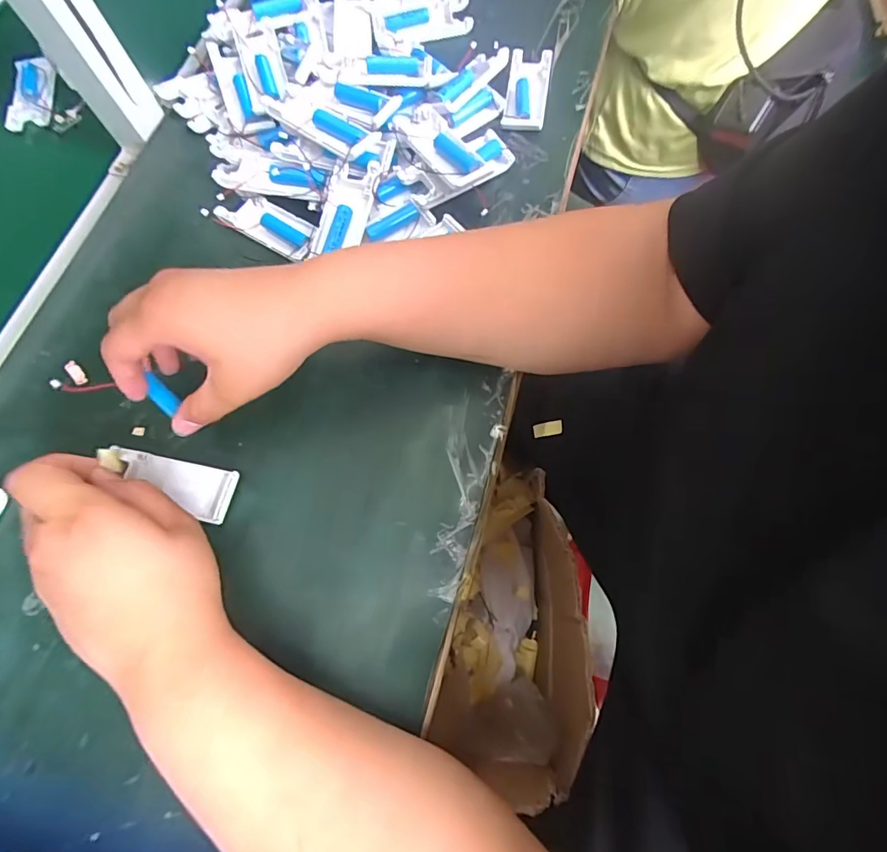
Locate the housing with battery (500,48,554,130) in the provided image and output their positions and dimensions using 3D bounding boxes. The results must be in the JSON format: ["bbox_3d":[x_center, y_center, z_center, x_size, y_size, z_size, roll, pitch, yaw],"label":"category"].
[{"bbox_3d":[0.081,-0.321,0.452,0.039,0.012,0.093,8,71,7],"label":"housing with battery"}]

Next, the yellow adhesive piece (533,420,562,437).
[{"bbox_3d":[0.120,0.003,0.544,0.033,0.005,0.016,-13,71,25],"label":"yellow adhesive piece"}]

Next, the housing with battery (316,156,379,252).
[{"bbox_3d":[-0.086,-0.184,0.405,0.036,0.026,0.091,19,75,8],"label":"housing with battery"}]

